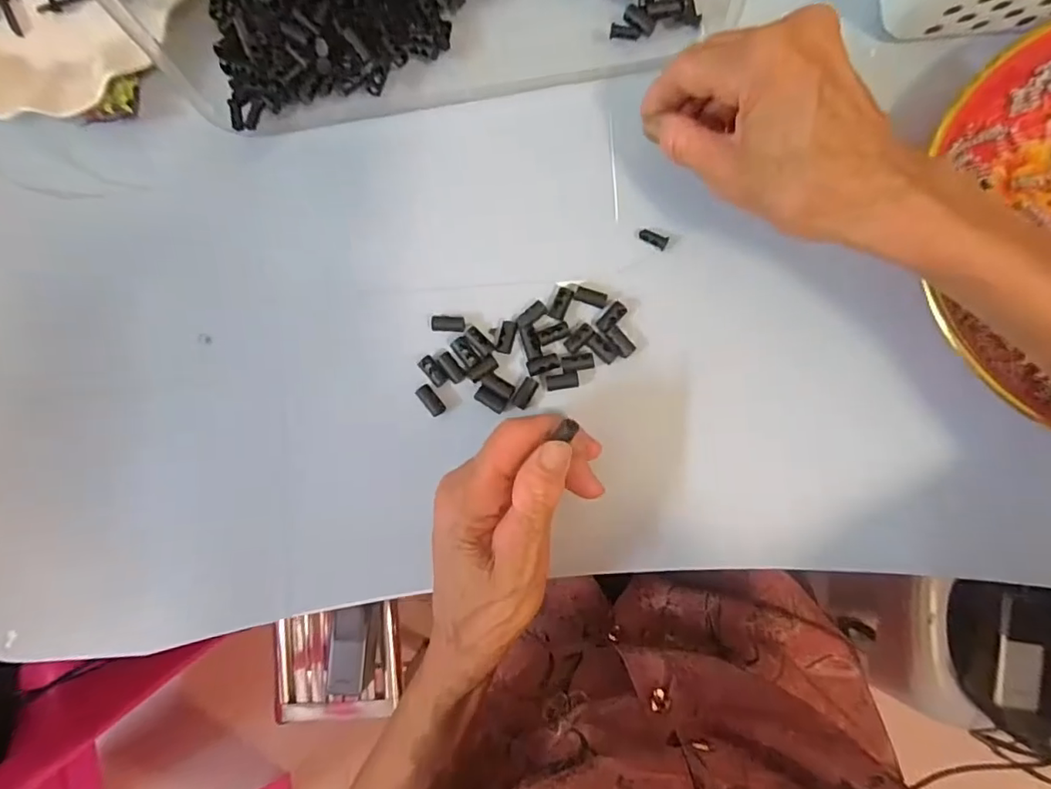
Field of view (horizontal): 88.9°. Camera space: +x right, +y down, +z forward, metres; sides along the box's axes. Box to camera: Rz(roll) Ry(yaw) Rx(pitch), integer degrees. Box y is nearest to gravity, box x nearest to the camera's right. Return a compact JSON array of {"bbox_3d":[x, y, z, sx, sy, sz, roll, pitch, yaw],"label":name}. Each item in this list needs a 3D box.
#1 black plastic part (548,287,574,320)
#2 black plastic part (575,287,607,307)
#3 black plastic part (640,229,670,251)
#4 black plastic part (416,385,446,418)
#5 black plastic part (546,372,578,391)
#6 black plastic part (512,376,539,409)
[{"bbox_3d":[0.020,-0.051,0.298,0.010,0.004,0.018,24,89,5],"label":"black plastic part"},{"bbox_3d":[0.037,-0.055,0.302,0.018,0.008,0.008,18,88,5],"label":"black plastic part"},{"bbox_3d":[0.072,-0.087,0.299,0.017,0.004,0.007,21,89,5],"label":"black plastic part"},{"bbox_3d":[-0.053,0.003,0.299,0.008,0.007,0.019,-36,85,1],"label":"black plastic part"},{"bbox_3d":[0.021,-0.007,0.297,0.018,0.004,0.009,-8,86,3],"label":"black plastic part"},{"bbox_3d":[0.000,-0.001,0.298,0.009,0.006,0.018,30,81,1],"label":"black plastic part"}]

